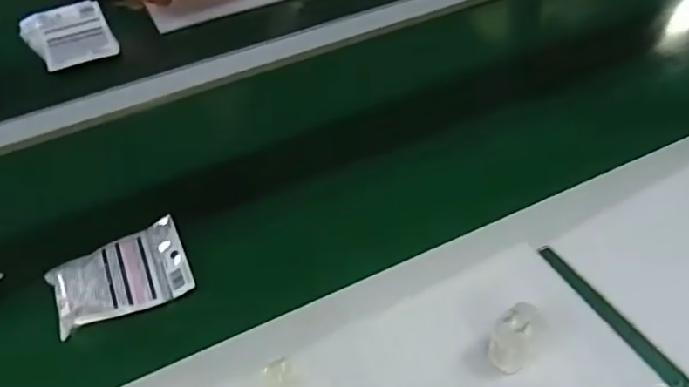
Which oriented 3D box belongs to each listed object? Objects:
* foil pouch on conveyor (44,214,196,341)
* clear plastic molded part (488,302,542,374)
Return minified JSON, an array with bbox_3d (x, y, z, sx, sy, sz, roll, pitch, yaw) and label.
[{"bbox_3d":[-0.223,0.080,0.573,0.127,0.018,0.092,-21,48,-16],"label":"foil pouch on conveyor"},{"bbox_3d":[0.137,0.119,0.467,0.031,0.052,0.040,20,50,22],"label":"clear plastic molded part"}]

